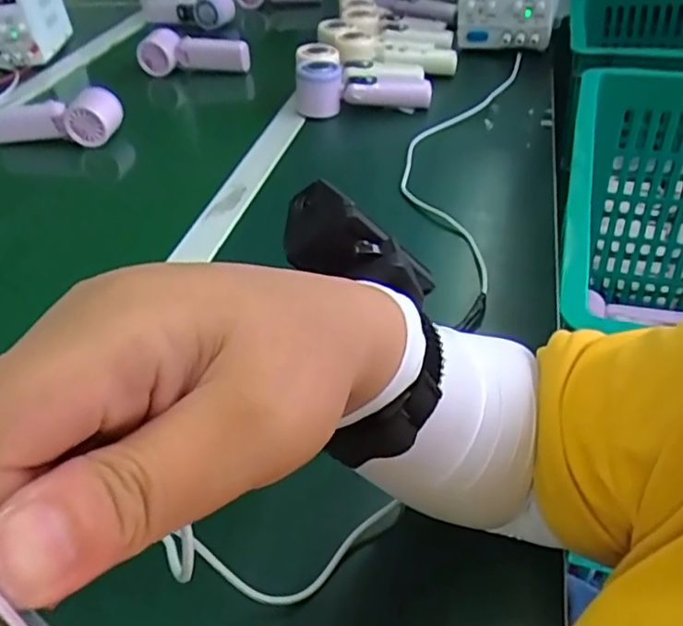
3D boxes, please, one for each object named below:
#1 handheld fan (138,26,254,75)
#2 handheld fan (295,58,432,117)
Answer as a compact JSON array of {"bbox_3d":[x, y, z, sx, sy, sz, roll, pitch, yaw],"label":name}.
[{"bbox_3d":[-0.234,-0.413,0.989,0.172,0.055,0.060,7,41,15],"label":"handheld fan"},{"bbox_3d":[0.029,-0.297,0.818,0.172,0.059,0.073,6,41,14],"label":"handheld fan"}]

